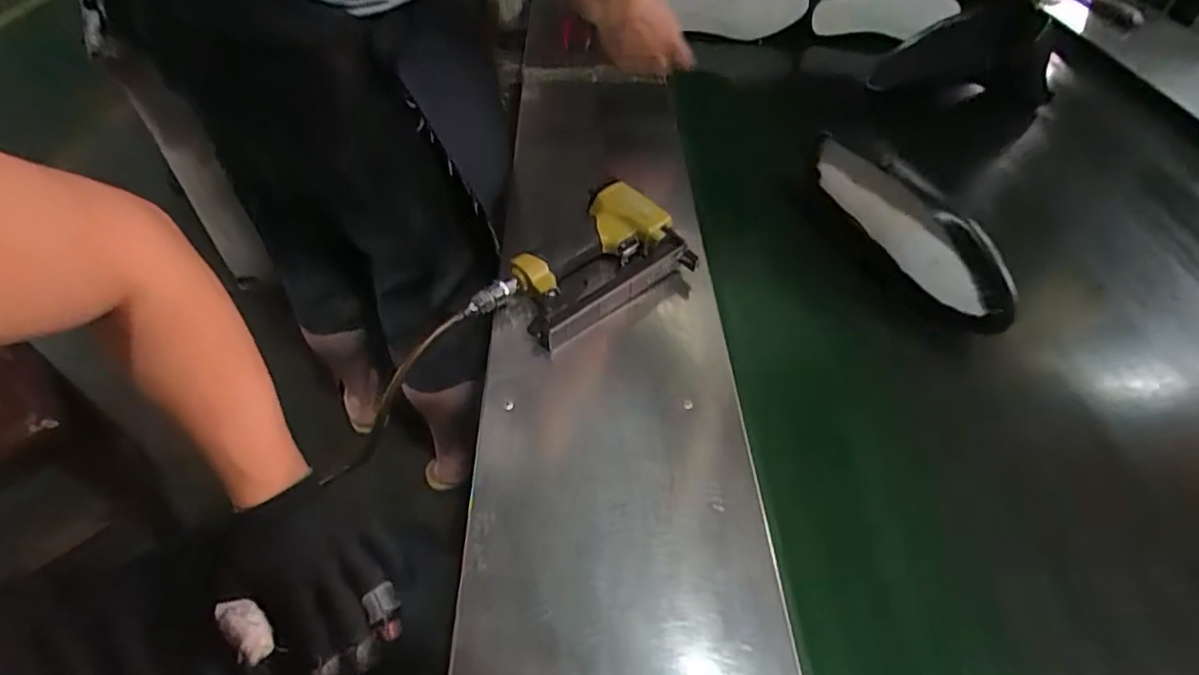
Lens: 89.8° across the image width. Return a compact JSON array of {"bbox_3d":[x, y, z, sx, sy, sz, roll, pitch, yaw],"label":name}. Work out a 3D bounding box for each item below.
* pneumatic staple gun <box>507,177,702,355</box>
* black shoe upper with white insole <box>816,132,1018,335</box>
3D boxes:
[{"bbox_3d":[-0.012,-0.080,0.605,0.186,0.049,0.132,-29,54,-24],"label":"pneumatic staple gun"},{"bbox_3d":[0.329,-0.124,0.625,0.097,0.068,0.261,-26,68,-25],"label":"black shoe upper with white insole"}]

